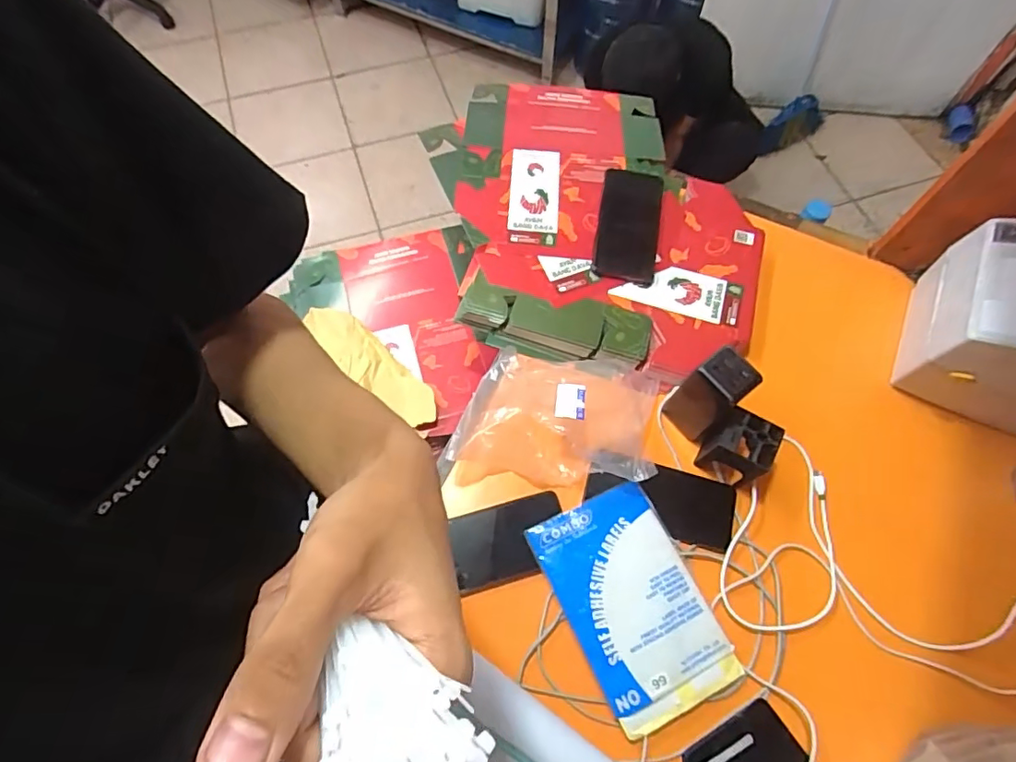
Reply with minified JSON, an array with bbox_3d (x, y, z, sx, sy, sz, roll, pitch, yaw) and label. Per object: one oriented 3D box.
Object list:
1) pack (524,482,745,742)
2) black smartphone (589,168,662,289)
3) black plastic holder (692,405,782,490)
[{"bbox_3d":[0.132,0.230,0.568,0.141,0.016,0.217,-25,68,-12],"label":"pack"},{"bbox_3d":[0.161,-0.210,0.724,0.079,0.014,0.172,10,65,4],"label":"black smartphone"},{"bbox_3d":[0.258,0.074,0.608,0.061,0.075,0.059,33,69,13],"label":"black plastic holder"}]

